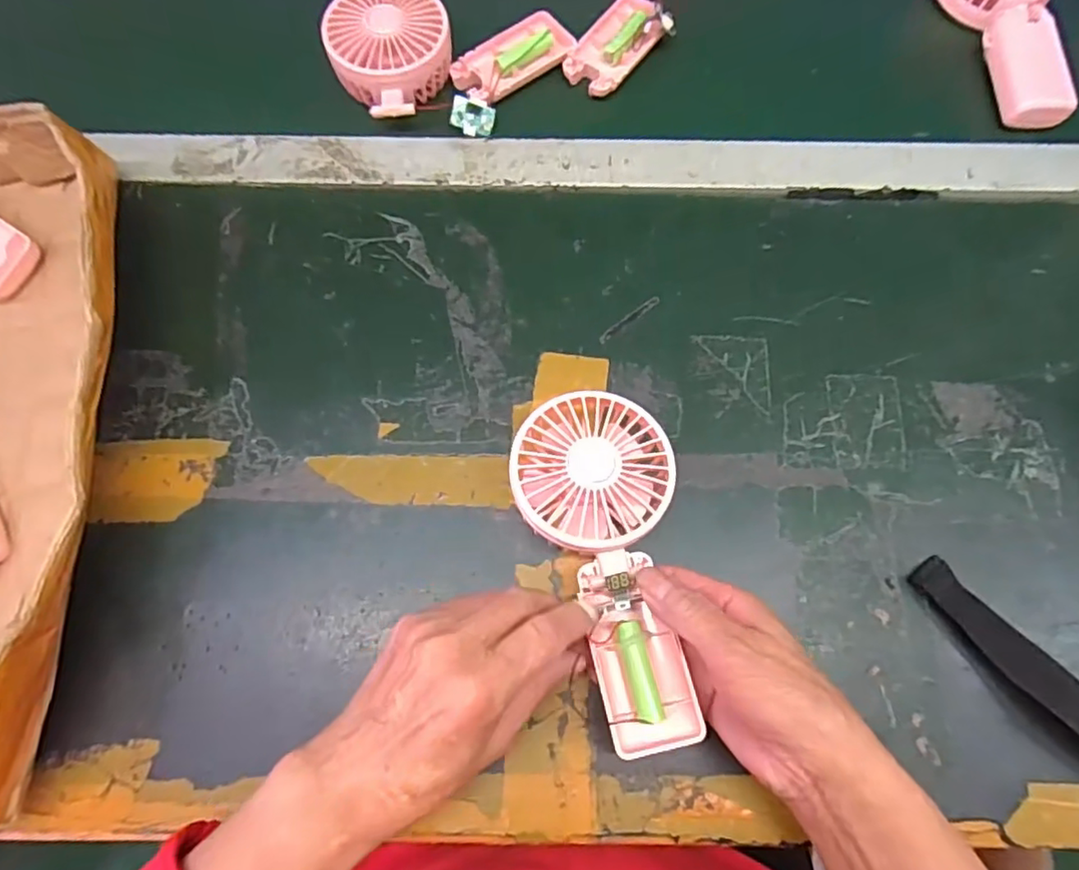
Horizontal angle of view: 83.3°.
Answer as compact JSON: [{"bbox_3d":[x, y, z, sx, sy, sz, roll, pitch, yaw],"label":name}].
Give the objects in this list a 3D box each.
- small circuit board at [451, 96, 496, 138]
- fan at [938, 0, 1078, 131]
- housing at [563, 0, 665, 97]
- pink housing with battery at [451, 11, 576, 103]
[{"bbox_3d":[-0.049,-0.231,0.442,0.031,0.004,0.025,9,97,-14],"label":"small circuit board"},{"bbox_3d":[0.354,-0.312,0.446,0.076,0.049,0.166,1,73,0],"label":"fan"},{"bbox_3d":[0.059,-0.299,0.460,0.046,0.018,0.091,38,76,10],"label":"housing"},{"bbox_3d":[-0.021,-0.282,0.454,0.092,0.009,0.048,-37,77,-11],"label":"pink housing with battery"}]

